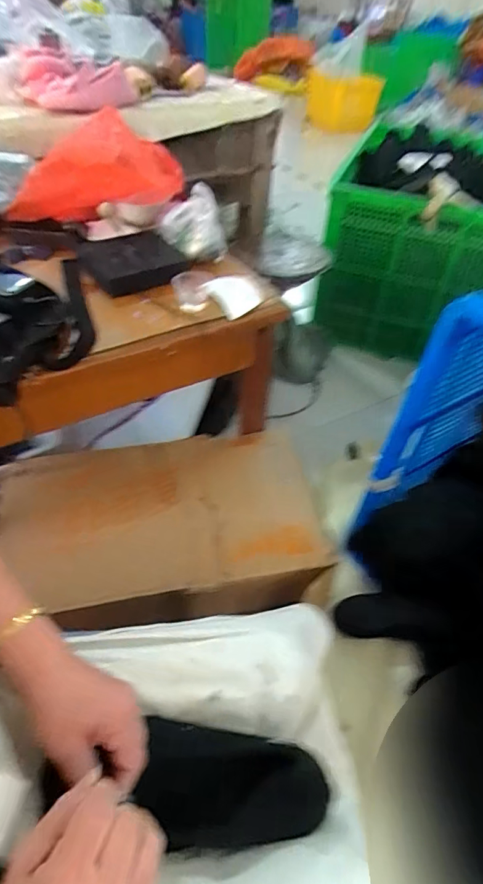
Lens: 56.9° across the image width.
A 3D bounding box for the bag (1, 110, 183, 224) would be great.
[{"bbox_3d":[-0.279,-0.502,0.826,0.327,0.142,0.148,-10,46,5],"label":"bag"}]

